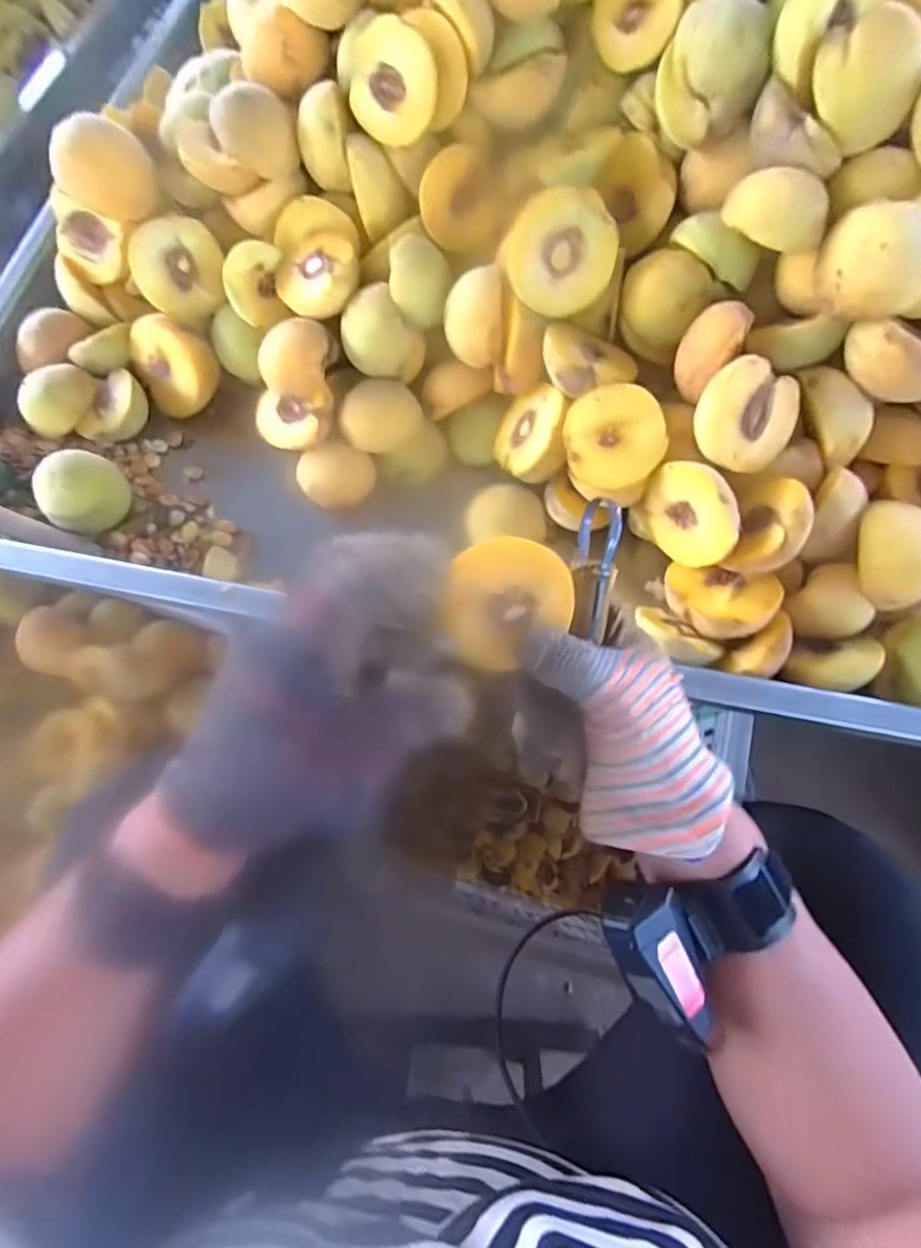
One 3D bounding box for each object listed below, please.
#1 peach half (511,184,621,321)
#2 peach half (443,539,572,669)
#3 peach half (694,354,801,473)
[{"bbox_3d":[0.069,-0.254,0.391,0.070,0.026,0.070,3,110,8],"label":"peach half"},{"bbox_3d":[0.024,-0.011,0.284,0.059,0.030,0.062,1,101,-3],"label":"peach half"},{"bbox_3d":[0.189,-0.137,0.377,0.073,0.028,0.064,5,109,-24],"label":"peach half"}]

